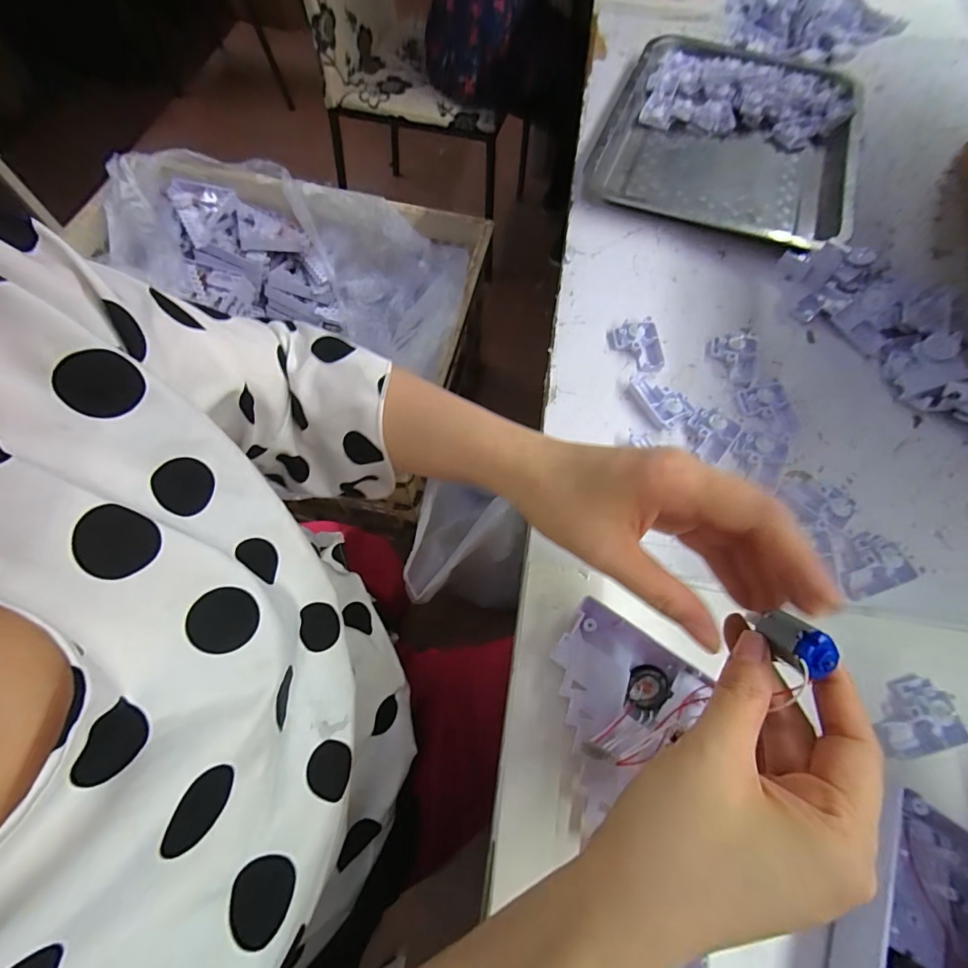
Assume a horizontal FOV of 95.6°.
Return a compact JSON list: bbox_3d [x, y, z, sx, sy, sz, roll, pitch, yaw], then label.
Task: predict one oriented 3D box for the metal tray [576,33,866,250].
[{"bbox_3d":[0.277,-0.396,0.495,0.255,0.024,0.348,22,67,9],"label":"metal tray"}]

